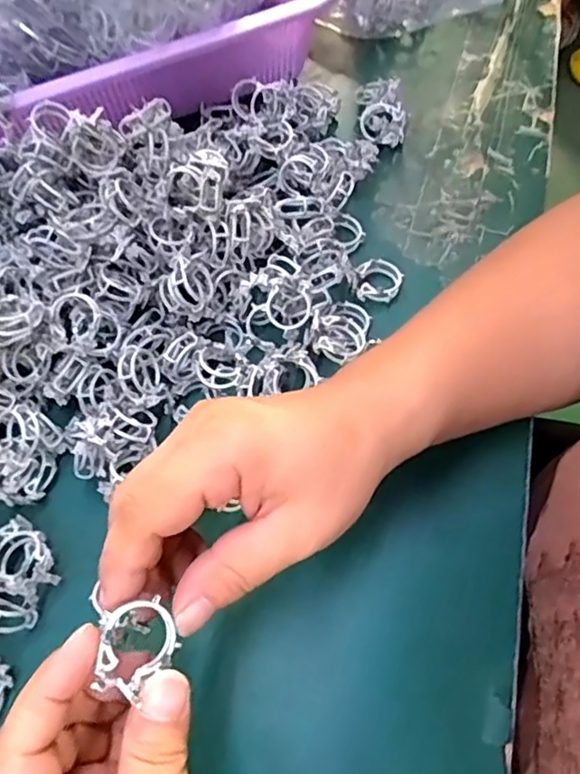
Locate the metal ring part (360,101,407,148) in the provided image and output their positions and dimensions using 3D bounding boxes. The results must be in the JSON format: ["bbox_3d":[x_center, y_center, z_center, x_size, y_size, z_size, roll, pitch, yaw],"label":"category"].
[{"bbox_3d":[0.061,-0.174,0.400,0.031,0.006,0.026,19,109,26],"label":"metal ring part"}]

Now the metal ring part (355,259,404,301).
[{"bbox_3d":[0.052,-0.064,0.356,0.027,0.011,0.029,-1,64,2],"label":"metal ring part"}]

